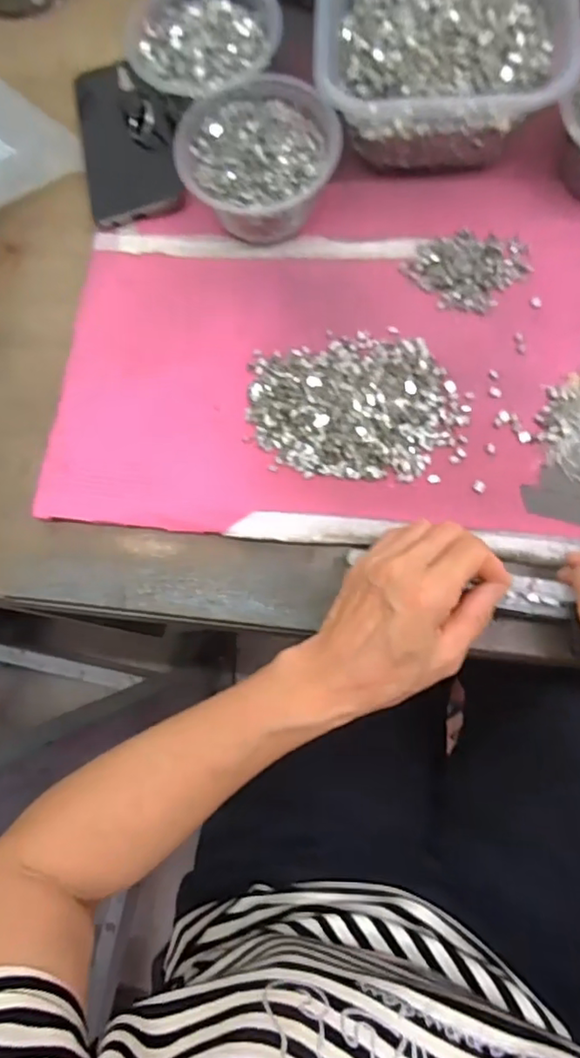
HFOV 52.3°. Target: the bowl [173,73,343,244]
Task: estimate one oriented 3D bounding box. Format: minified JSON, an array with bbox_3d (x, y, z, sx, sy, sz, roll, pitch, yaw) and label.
[{"bbox_3d":[-0.021,-0.276,0.441,0.111,0.057,0.115,-1,76,5],"label":"bowl"}]

